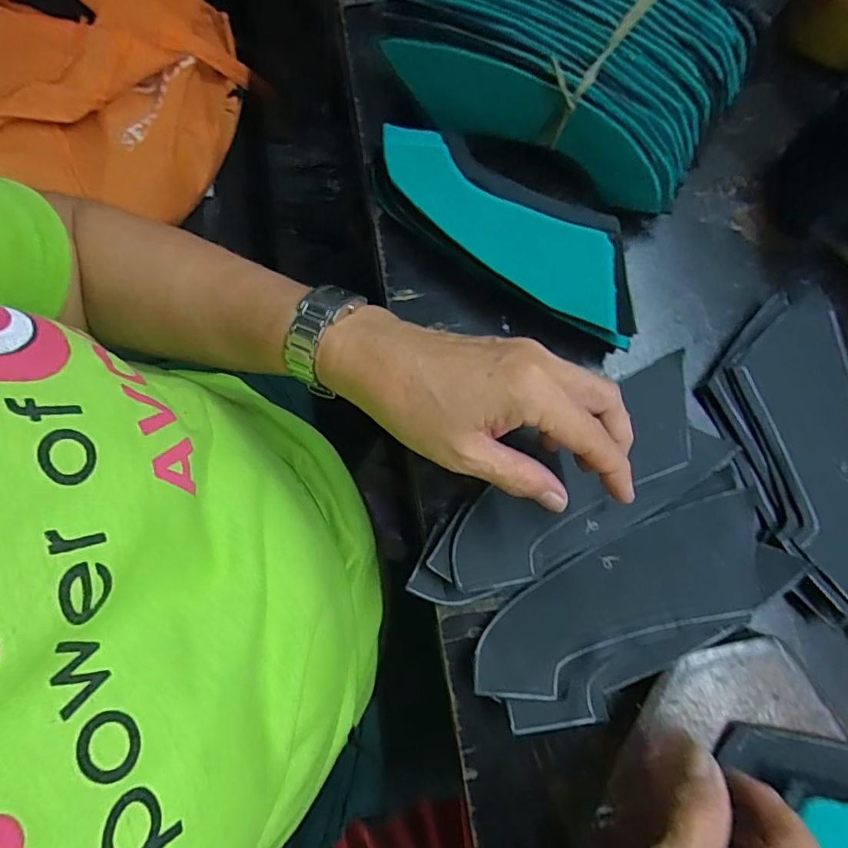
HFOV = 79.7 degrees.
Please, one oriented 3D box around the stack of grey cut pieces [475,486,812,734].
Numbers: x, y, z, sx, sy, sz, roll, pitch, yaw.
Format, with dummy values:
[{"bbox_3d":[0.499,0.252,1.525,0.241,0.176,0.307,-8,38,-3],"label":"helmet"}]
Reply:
[{"bbox_3d":[0.117,0.106,0.293,0.181,0.022,0.071,-29,81,-5],"label":"stack of grey cut pieces"}]

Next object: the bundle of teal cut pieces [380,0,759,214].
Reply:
[{"bbox_3d":[0.096,-0.241,0.327,0.205,0.057,0.136,28,81,5],"label":"bundle of teal cut pieces"}]

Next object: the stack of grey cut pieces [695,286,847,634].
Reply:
[{"bbox_3d":[0.233,0.017,0.304,0.090,0.019,0.187,-15,80,-3],"label":"stack of grey cut pieces"}]

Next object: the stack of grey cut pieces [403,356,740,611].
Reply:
[{"bbox_3d":[0.084,0.041,0.307,0.204,0.016,0.076,-32,81,-4],"label":"stack of grey cut pieces"}]

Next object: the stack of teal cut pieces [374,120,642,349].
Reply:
[{"bbox_3d":[0.053,-0.123,0.323,0.190,0.027,0.063,33,81,6],"label":"stack of teal cut pieces"}]

